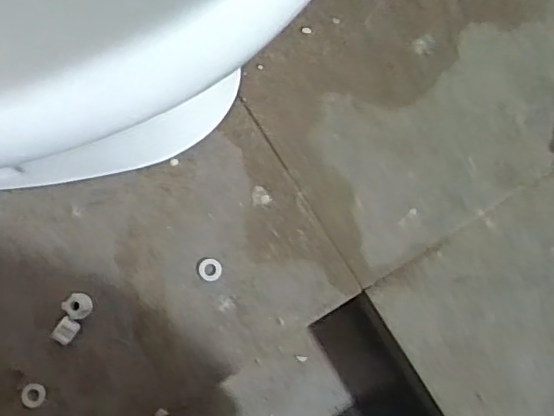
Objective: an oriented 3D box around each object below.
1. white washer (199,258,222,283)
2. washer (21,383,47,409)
[{"bbox_3d":[-0.063,0.058,0.535,0.021,0.004,0.021,0,83,0],"label":"white washer"},{"bbox_3d":[-0.220,0.170,0.516,0.022,0.004,0.022,0,83,0],"label":"washer"}]

